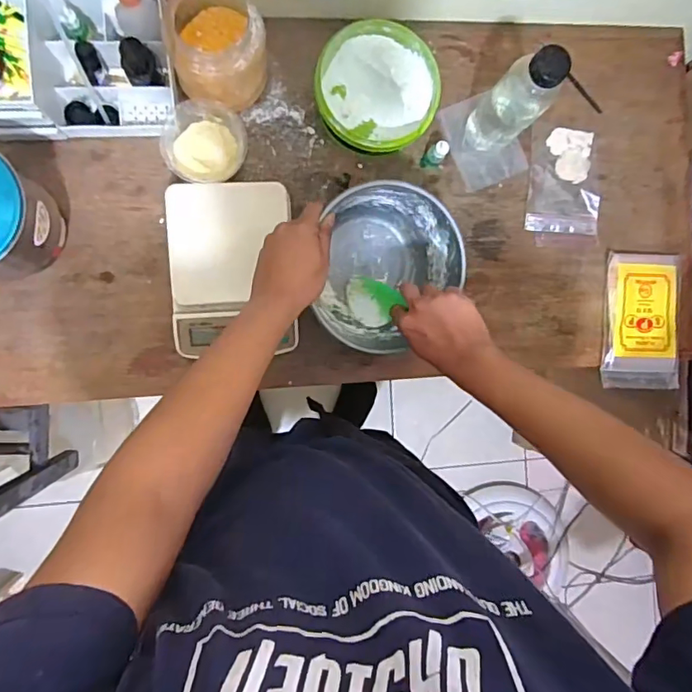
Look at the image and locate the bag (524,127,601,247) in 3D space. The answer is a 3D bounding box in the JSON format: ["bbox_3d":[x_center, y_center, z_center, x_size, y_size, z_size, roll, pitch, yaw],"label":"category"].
[{"bbox_3d":[0.312,-0.229,0.737,0.103,0.015,0.167,-4,92,-7],"label":"bag"}]

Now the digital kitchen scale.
[{"bbox_3d":[-0.146,-0.098,0.661,0.150,0.046,0.211,-3,92,-7],"label":"digital kitchen scale"}]

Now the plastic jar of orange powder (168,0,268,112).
[{"bbox_3d":[-0.152,-0.362,0.620,0.105,0.112,0.107,0,91,-7],"label":"plastic jar of orange powder"}]

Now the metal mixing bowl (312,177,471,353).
[{"bbox_3d":[0.057,-0.095,0.648,0.159,0.115,0.184,-1,91,-7],"label":"metal mixing bowl"}]

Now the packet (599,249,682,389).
[{"bbox_3d":[0.437,-0.035,0.753,0.113,0.028,0.195,2,91,-7],"label":"packet"}]

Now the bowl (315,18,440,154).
[{"bbox_3d":[0.041,-0.332,0.673,0.149,0.058,0.156,0,91,-7],"label":"bowl"}]

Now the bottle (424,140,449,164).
[{"bbox_3d":[0.122,-0.259,0.690,0.023,0.048,0.019,41,86,-6],"label":"bottle"}]

